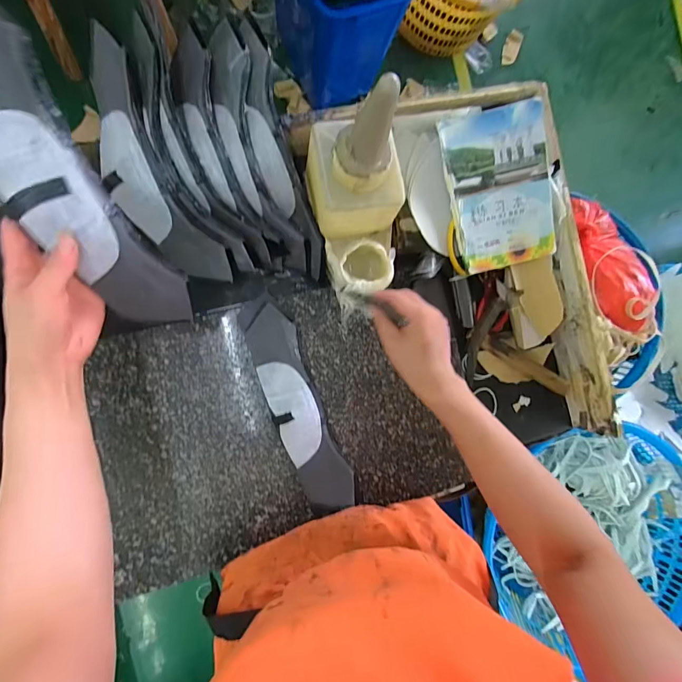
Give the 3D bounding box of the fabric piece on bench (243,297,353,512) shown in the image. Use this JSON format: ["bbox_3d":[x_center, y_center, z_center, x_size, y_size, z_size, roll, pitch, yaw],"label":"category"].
[{"bbox_3d":[-0.059,0.097,0.548,0.075,0.035,0.318,-22,93,-9],"label":"fabric piece on bench"}]

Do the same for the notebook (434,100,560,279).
[{"bbox_3d":[0.225,-0.215,0.549,0.143,0.013,0.212,-14,101,-1],"label":"notebook"}]

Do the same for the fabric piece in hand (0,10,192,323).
[{"bbox_3d":[-0.234,-0.129,0.326,0.075,0.047,0.291,-30,119,-9],"label":"fabric piece in hand"}]

